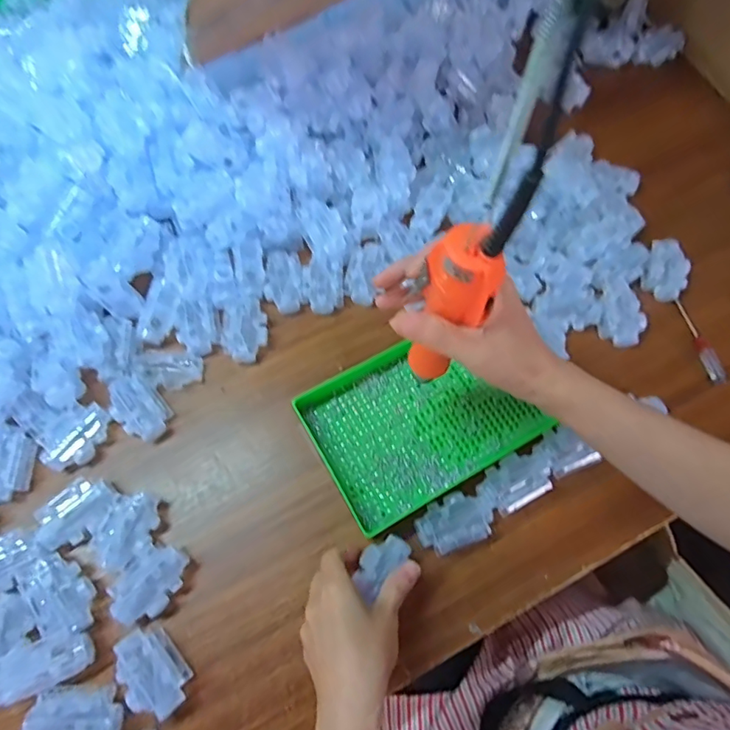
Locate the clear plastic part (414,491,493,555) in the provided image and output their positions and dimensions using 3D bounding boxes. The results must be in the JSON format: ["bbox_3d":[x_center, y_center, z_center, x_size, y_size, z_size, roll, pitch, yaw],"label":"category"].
[{"bbox_3d":[0.082,0.145,0.479,0.068,0.017,0.045,-18,69,-8],"label":"clear plastic part"}]

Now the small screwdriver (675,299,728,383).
[{"bbox_3d":[0.366,-0.027,0.563,0.016,0.012,0.100,-10,68,-6],"label":"small screwdriver"}]

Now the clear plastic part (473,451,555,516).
[{"bbox_3d":[0.141,0.111,0.489,0.066,0.020,0.046,-27,70,-12],"label":"clear plastic part"}]

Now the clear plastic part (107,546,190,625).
[{"bbox_3d":[-0.190,0.193,0.456,0.047,0.033,0.068,33,70,12],"label":"clear plastic part"}]

